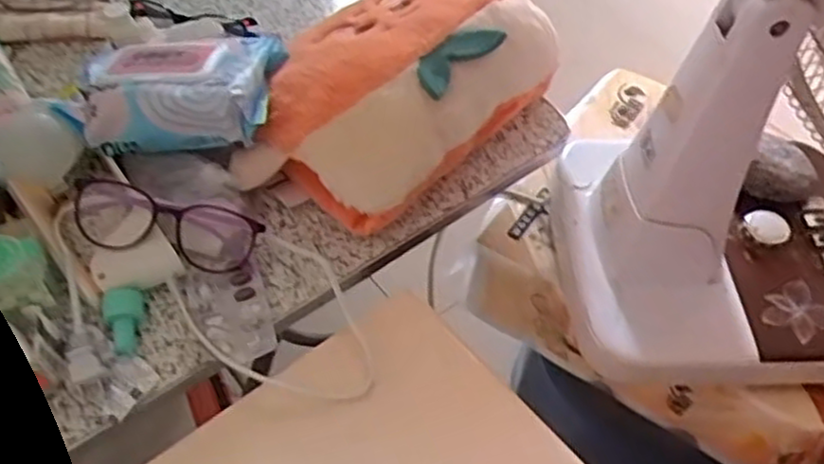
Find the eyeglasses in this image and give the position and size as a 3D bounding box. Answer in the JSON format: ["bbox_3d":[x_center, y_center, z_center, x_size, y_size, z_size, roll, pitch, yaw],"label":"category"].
[{"bbox_3d":[-0.184,-0.007,0.565,0.137,0.042,0.051,16,51,-14],"label":"eyeglasses"}]

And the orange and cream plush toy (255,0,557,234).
[{"bbox_3d":[-0.008,-0.125,0.637,0.168,0.117,0.255,38,60,23],"label":"orange and cream plush toy"}]

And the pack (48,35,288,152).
[{"bbox_3d":[-0.186,-0.115,0.590,0.157,0.054,0.095,3,53,-1],"label":"pack"}]

